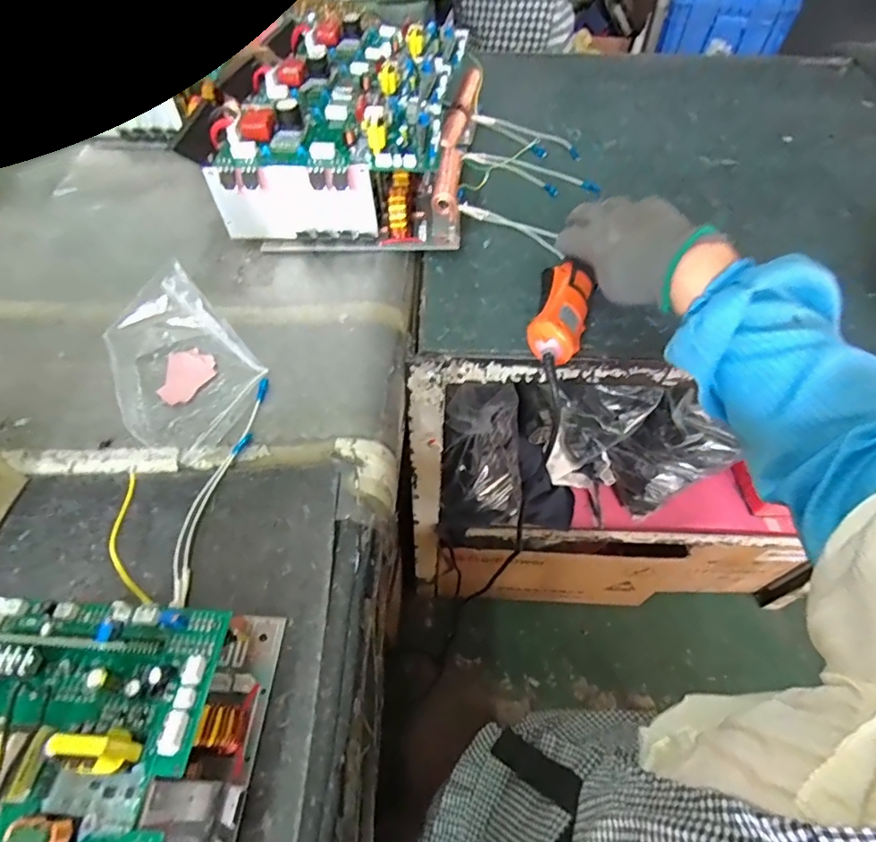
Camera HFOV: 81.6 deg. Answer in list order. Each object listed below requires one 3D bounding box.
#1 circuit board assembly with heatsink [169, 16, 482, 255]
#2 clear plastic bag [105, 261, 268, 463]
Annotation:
[{"bbox_3d":[-0.104,-0.383,0.651,0.285,0.126,0.389,4,54,3],"label":"circuit board assembly with heatsink"},{"bbox_3d":[-0.225,-0.052,0.438,0.117,0.093,0.147,-36,62,-23],"label":"clear plastic bag"}]

